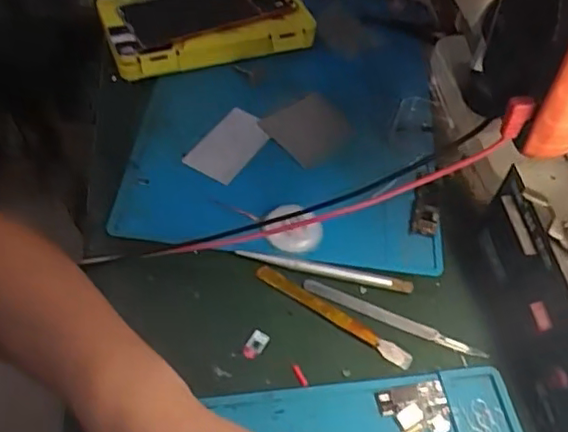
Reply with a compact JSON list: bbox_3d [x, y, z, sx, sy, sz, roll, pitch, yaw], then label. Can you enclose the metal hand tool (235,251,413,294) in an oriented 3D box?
[{"bbox_3d":[0.029,0.038,0.434,0.125,0.005,0.009,11,51,5],"label":"metal hand tool"}]

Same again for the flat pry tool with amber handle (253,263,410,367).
[{"bbox_3d":[0.033,0.068,0.416,0.120,0.009,0.012,29,55,18],"label":"flat pry tool with amber handle"}]

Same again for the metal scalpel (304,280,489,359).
[{"bbox_3d":[0.076,0.071,0.420,0.130,0.006,0.012,21,52,12],"label":"metal scalpel"}]

